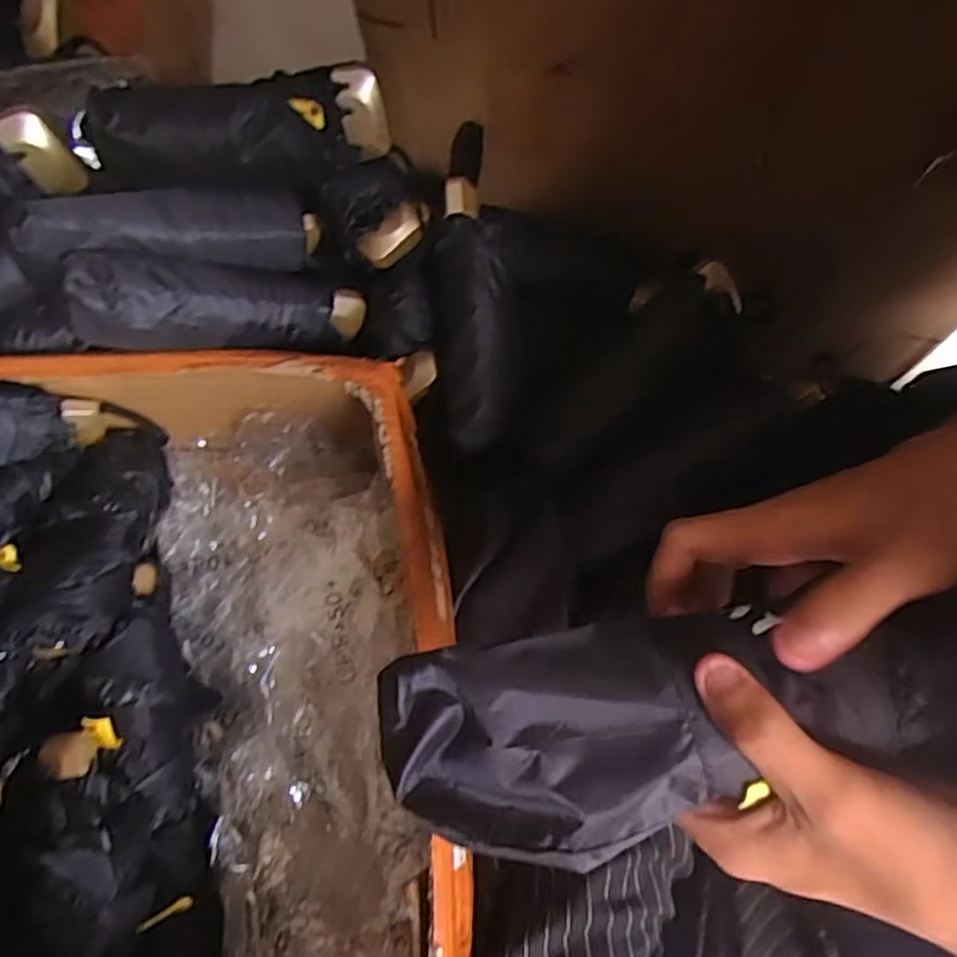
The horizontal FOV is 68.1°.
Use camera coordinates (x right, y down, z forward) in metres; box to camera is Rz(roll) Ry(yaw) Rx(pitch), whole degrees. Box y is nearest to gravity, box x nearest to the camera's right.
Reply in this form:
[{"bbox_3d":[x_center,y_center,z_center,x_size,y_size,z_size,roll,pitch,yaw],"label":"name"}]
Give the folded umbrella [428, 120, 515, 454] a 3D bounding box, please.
[{"bbox_3d":[-0.007,-0.117,0.447,0.047,0.033,0.193,-4,89,1],"label":"folded umbrella"}]

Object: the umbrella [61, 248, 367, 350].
[{"bbox_3d":[-0.157,-0.102,0.436,0.174,0.053,0.047,-5,65,-35],"label":"umbrella"}]

